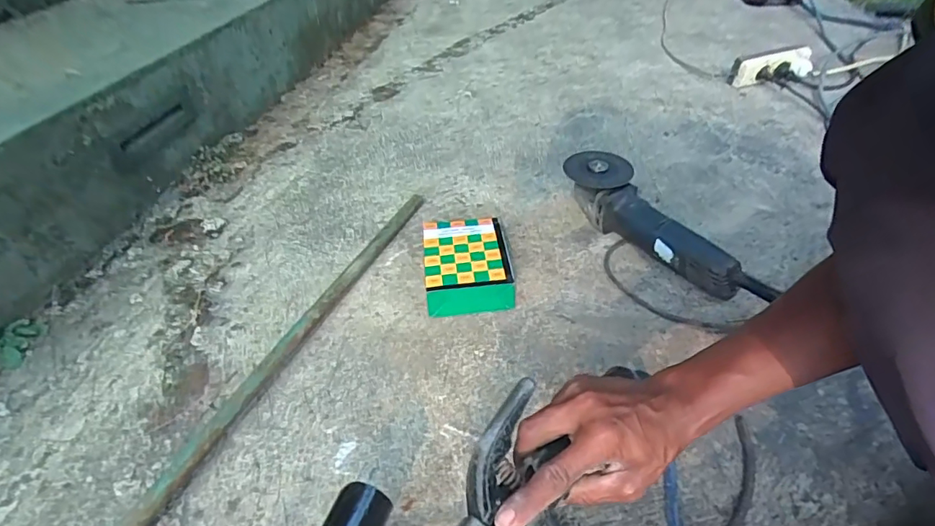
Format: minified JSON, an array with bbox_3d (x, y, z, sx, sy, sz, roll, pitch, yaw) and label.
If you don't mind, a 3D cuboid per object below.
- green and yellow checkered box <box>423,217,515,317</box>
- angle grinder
[{"bbox_3d":[-0.002,0.000,0.709,0.110,0.048,0.160,-6,40,-2],"label":"green and yellow checkered box"},{"bbox_3d":[0.263,-0.058,0.728,0.089,0.091,0.303,-29,46,-26],"label":"angle grinder"}]

